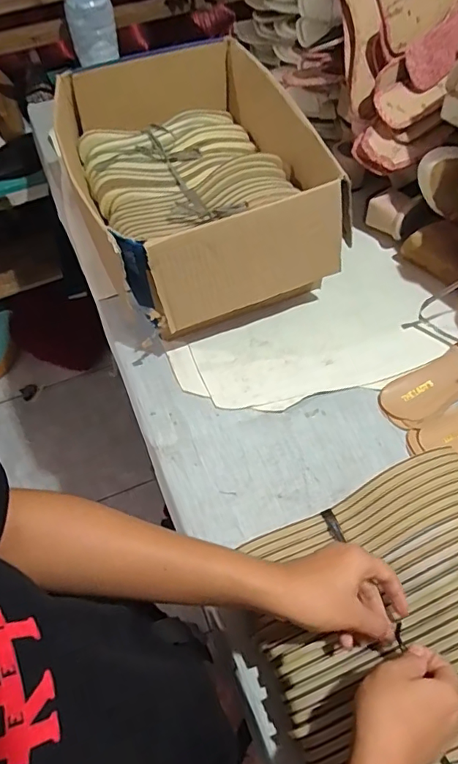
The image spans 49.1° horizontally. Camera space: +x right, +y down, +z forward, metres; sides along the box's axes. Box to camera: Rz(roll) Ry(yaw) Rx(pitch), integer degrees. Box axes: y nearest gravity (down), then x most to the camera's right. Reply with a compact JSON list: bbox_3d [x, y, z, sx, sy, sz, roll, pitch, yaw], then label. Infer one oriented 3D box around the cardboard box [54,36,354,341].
[{"bbox_3d":[-0.047,-0.272,0.692,0.279,0.187,0.428,-20,61,-11],"label":"cardboard box"}]

